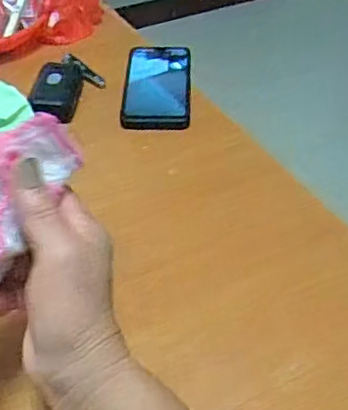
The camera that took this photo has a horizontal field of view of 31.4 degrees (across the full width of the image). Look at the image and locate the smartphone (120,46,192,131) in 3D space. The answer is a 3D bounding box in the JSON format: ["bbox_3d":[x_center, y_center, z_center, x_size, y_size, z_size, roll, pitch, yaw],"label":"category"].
[{"bbox_3d":[-0.018,-0.141,0.720,0.076,0.016,0.156,0,42,2],"label":"smartphone"}]

